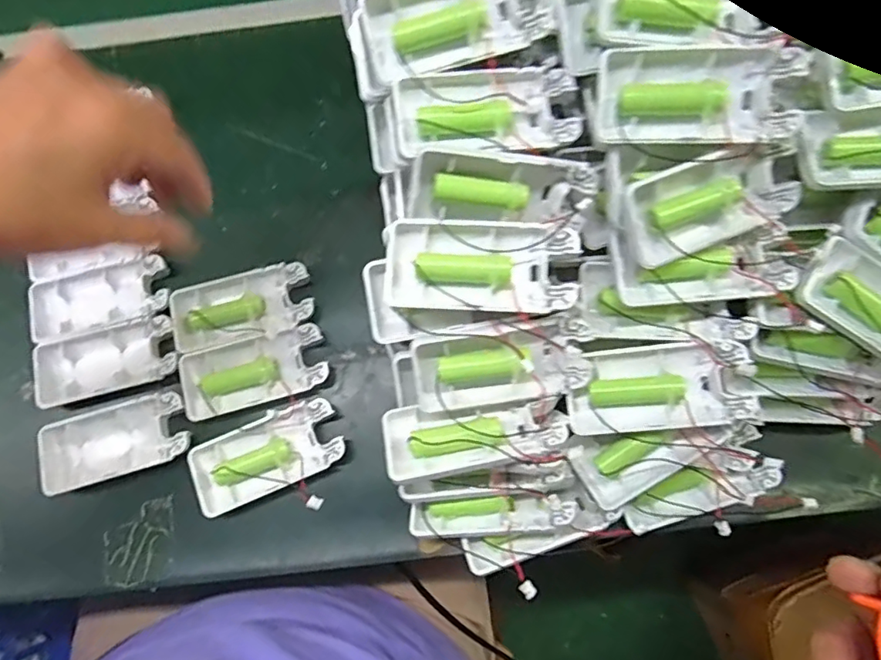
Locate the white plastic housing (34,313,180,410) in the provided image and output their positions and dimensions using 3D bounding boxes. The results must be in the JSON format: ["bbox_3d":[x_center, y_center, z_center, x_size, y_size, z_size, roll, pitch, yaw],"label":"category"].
[{"bbox_3d":[-0.221,0.022,0.367,0.092,0.016,0.045,-13,74,-1],"label":"white plastic housing"}]

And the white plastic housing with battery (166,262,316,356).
[{"bbox_3d":[-0.134,-0.013,0.370,0.094,0.013,0.046,-16,74,-2],"label":"white plastic housing with battery"}]

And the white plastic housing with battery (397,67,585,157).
[{"bbox_3d":[0.024,-0.112,0.285,0.092,0.019,0.043,-4,74,1],"label":"white plastic housing with battery"}]

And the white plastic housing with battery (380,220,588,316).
[{"bbox_3d":[0.019,-0.029,0.275,0.094,0.018,0.043,3,75,3],"label":"white plastic housing with battery"}]

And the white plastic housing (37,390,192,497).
[{"bbox_3d":[-0.209,0.072,0.355,0.095,0.018,0.045,-17,75,-3],"label":"white plastic housing"}]

